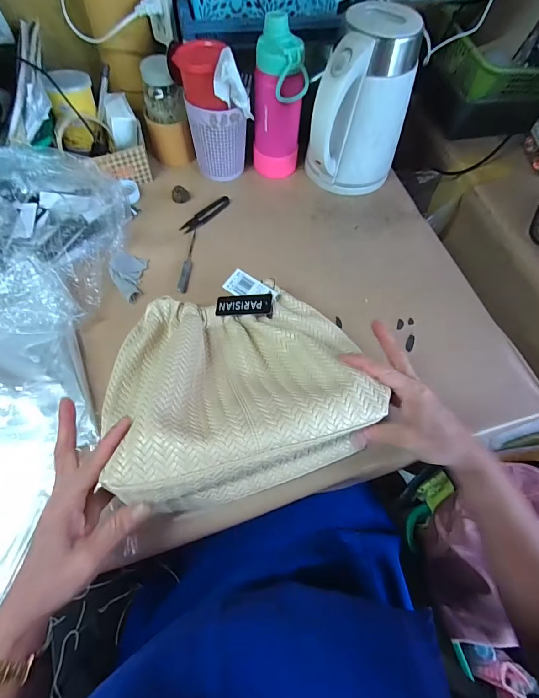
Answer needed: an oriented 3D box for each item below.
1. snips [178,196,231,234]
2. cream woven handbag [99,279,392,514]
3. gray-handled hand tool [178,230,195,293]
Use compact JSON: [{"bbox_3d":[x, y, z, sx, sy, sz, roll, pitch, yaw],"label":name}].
[{"bbox_3d":[-0.106,-0.221,0.572,0.025,0.008,0.097,35,67,14],"label":"snips"},{"bbox_3d":[-0.035,0.031,0.372,0.282,0.080,0.242,-13,37,-9],"label":"cream woven handbag"},{"bbox_3d":[-0.121,-0.133,0.524,0.013,0.006,0.117,5,63,-1],"label":"gray-handled hand tool"}]

